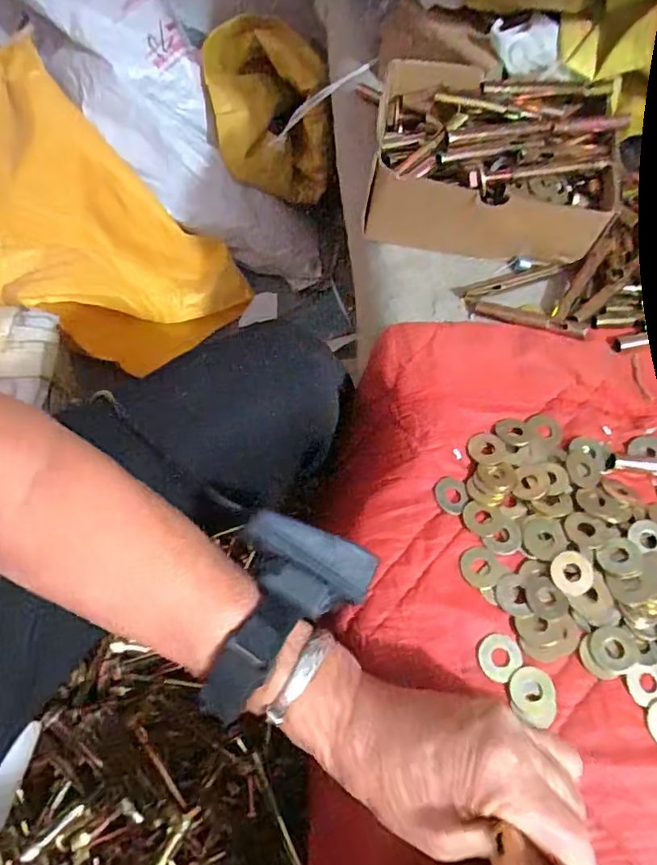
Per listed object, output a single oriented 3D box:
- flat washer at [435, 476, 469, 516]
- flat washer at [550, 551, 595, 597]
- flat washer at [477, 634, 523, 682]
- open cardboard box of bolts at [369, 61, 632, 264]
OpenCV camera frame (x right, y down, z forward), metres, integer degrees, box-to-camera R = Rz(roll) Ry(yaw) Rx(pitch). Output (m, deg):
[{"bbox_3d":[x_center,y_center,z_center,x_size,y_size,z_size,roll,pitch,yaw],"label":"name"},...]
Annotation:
[{"bbox_3d":[0.079,0.040,0.348,0.021,0.004,0.026,-1,63,-3],"label":"flat washer"},{"bbox_3d":[0.144,0.083,0.322,0.024,0.004,0.026,1,63,-2],"label":"flat washer"},{"bbox_3d":[0.096,0.125,0.305,0.024,0.004,0.023,1,63,-2],"label":"flat washer"},{"bbox_3d":[0.130,-0.227,0.447,0.193,0.071,0.146,6,63,0],"label":"open cardboard box of bolts"}]

